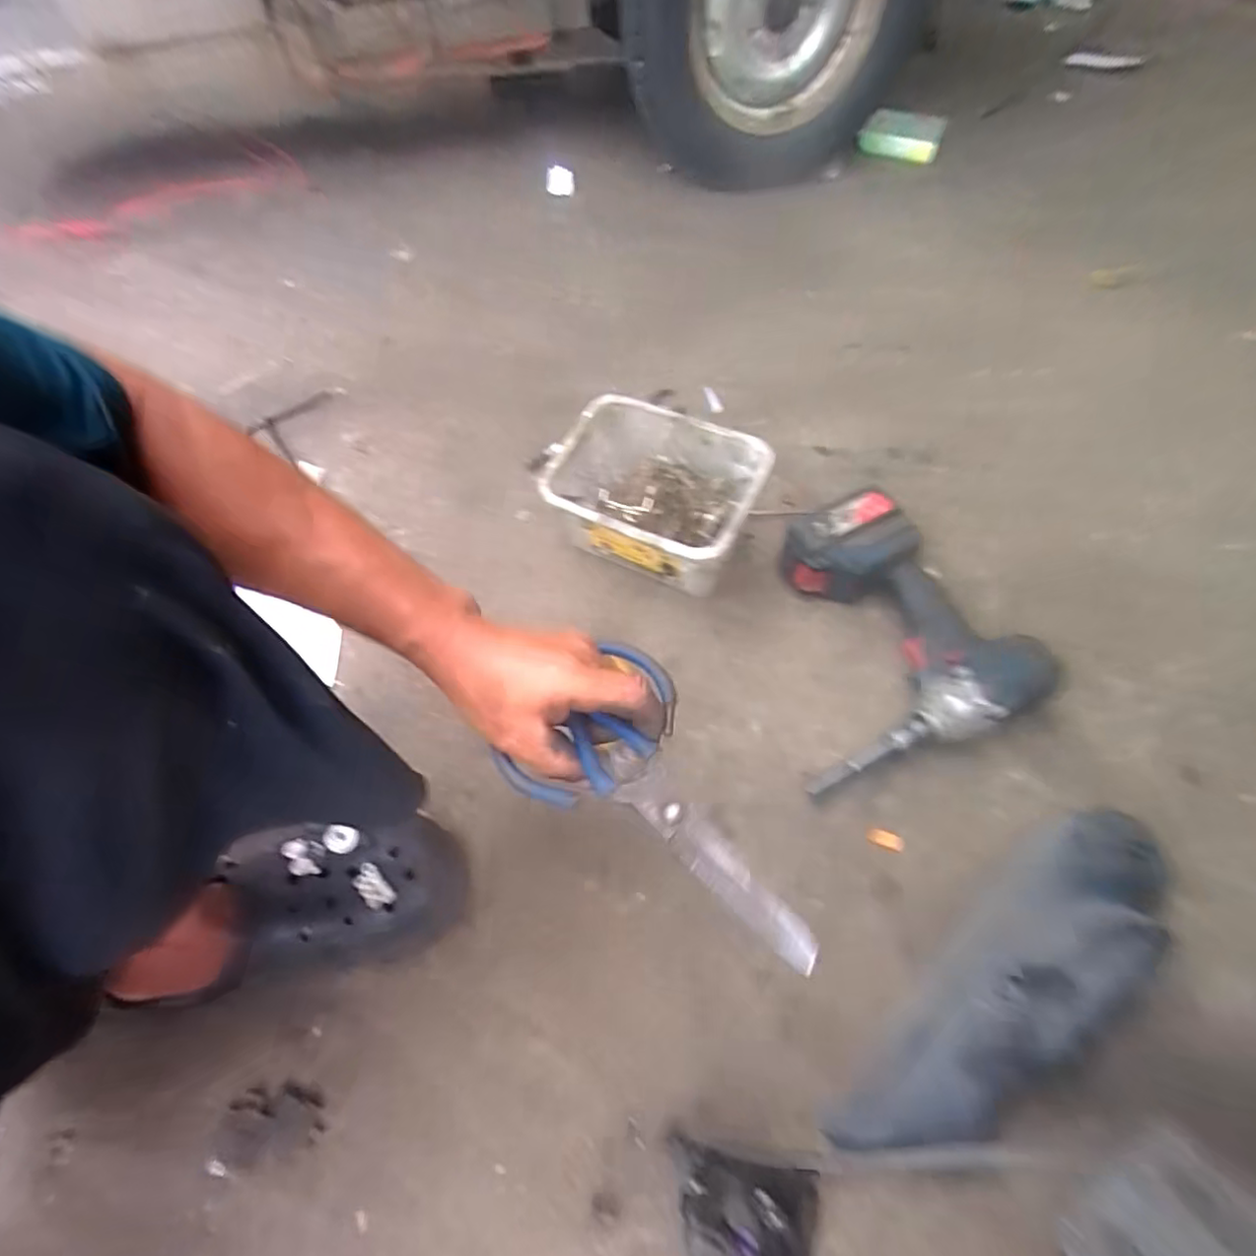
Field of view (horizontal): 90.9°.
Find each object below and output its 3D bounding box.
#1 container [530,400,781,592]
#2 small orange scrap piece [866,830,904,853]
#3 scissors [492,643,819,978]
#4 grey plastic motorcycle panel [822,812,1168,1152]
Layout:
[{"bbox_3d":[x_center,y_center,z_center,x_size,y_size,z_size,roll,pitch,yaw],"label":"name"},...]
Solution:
[{"bbox_3d":[0.027,-0.117,0.611,0.186,0.122,0.135,23,61,17],"label":"container"},{"bbox_3d":[0.203,0.168,0.488,0.027,0.007,0.012,14,58,28],"label":"small orange scrap piece"},{"bbox_3d":[0.015,0.095,0.325,0.107,0.027,0.195,-33,51,-17],"label":"scissors"},{"bbox_3d":[0.259,0.232,0.414,0.303,0.053,0.084,-31,61,-16],"label":"grey plastic motorcycle panel"}]

